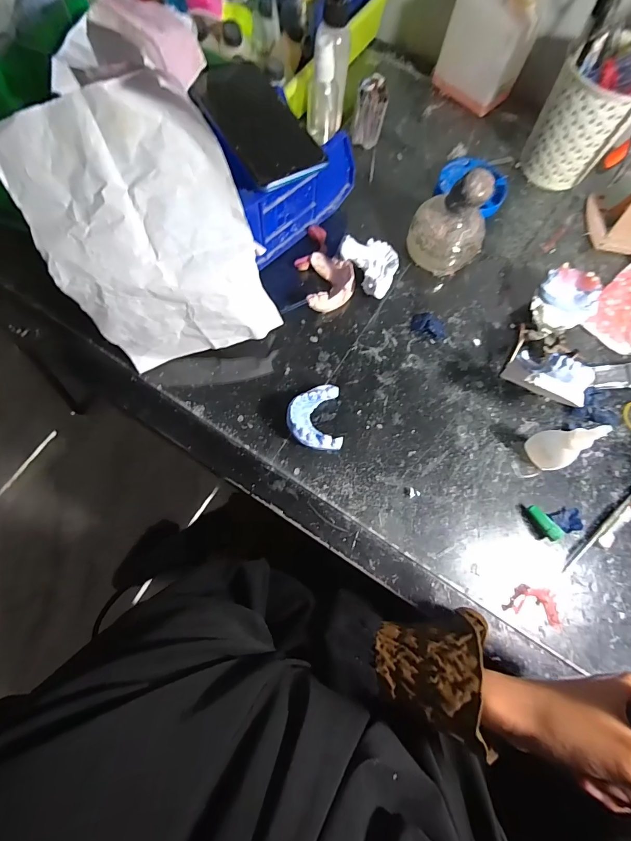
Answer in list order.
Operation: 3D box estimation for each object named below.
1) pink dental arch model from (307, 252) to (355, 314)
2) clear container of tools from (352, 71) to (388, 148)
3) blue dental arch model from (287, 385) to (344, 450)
[{"bbox_3d":[0.018,-0.146,0.408,0.047,0.025,0.069,5,72,-1],"label":"pink dental arch model"},{"bbox_3d":[0.067,-0.372,0.463,0.034,0.067,0.034,9,72,1],"label":"clear container of tools"},{"bbox_3d":[-0.001,-0.002,0.358,0.049,0.027,0.061,-4,73,-4],"label":"blue dental arch model"}]

